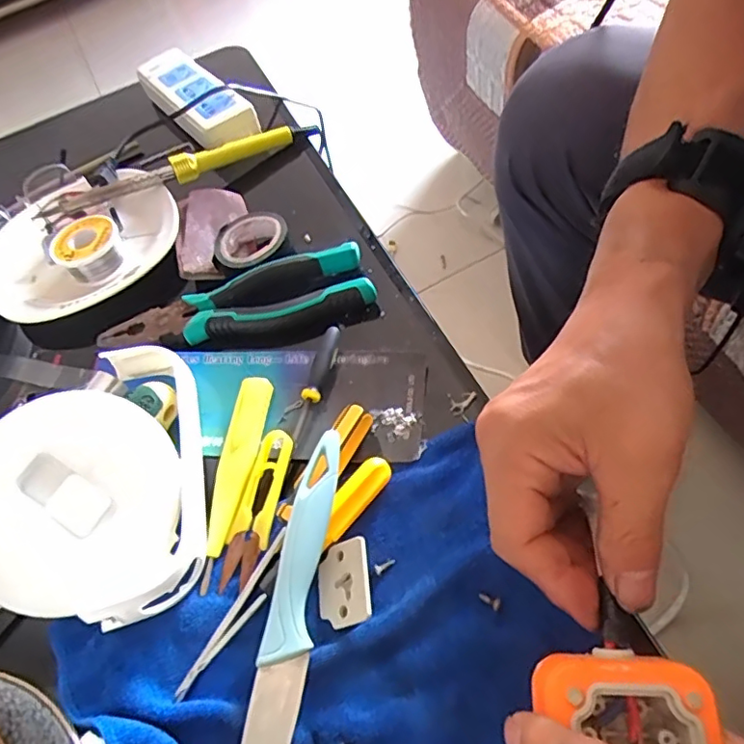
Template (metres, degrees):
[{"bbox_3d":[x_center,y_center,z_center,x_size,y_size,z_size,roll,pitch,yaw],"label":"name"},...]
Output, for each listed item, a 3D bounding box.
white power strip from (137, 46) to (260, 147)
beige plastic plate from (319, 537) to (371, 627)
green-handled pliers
[{"bbox_3d":[-0.180,-0.277,0.582,0.063,0.031,0.166,-39,57,-15],"label":"white power strip"},{"bbox_3d":[-0.013,0.106,0.290,0.031,0.005,0.040,-28,52,26],"label":"beige plastic plate"},{"bbox_3d":[-0.098,-0.051,0.412,0.191,0.019,0.056,-16,54,1],"label":"green-handled pliers"}]

